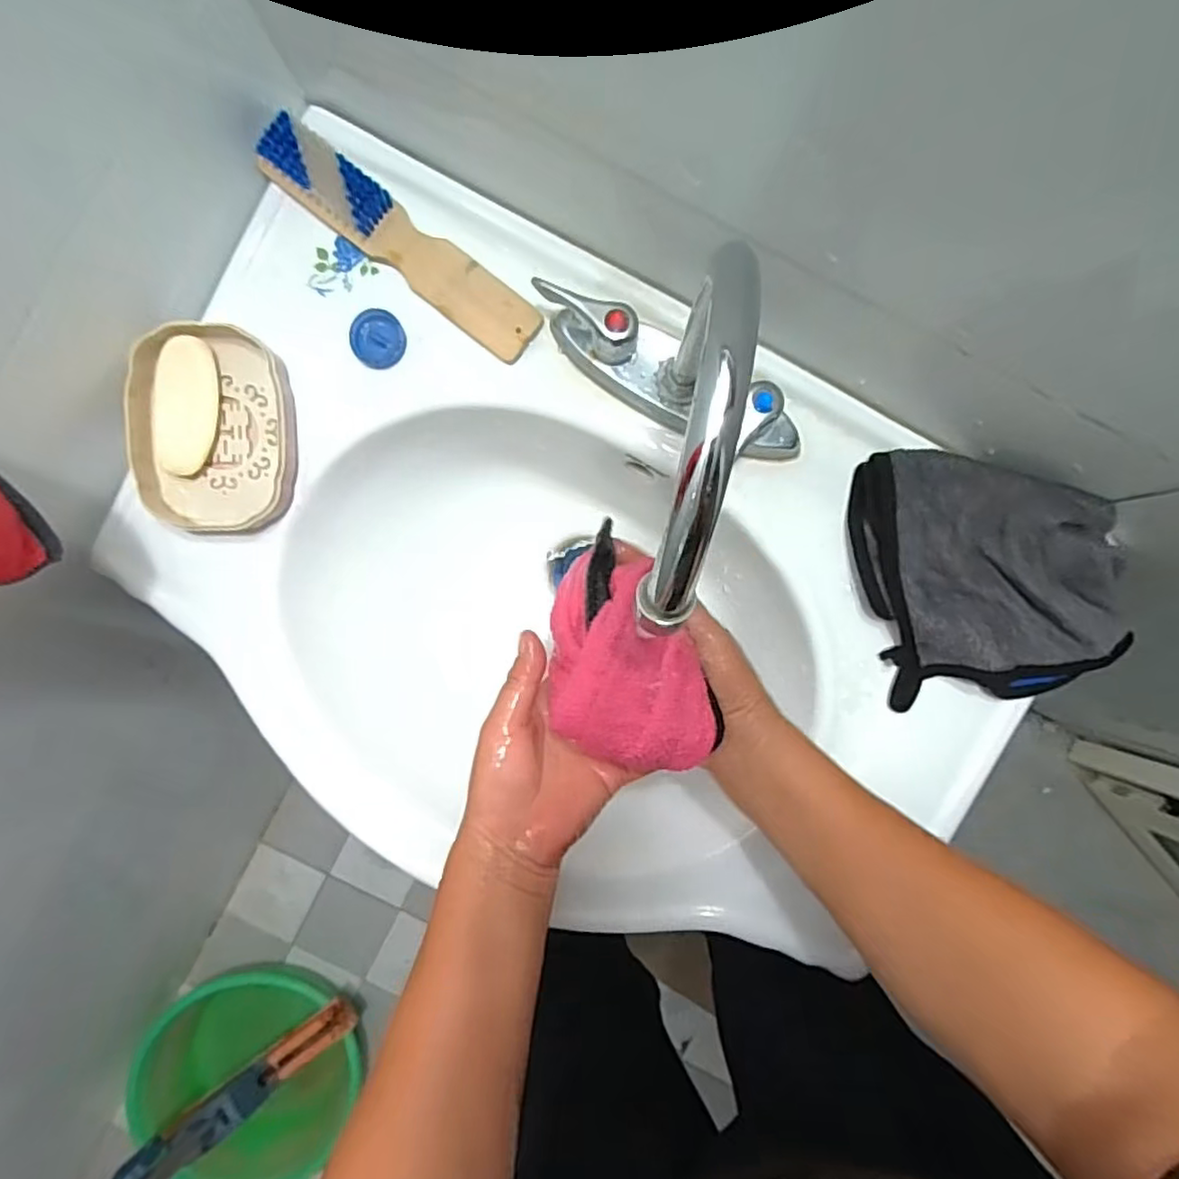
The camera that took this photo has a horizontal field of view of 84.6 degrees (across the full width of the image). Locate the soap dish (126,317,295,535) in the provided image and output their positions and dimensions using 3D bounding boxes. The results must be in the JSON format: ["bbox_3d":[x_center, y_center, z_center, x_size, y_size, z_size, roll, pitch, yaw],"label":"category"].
[{"bbox_3d":[-0.250,-0.105,0.433,0.091,0.037,0.128,-2,90,0],"label":"soap dish"}]

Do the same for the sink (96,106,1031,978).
[{"bbox_3d":[-0.017,-0.003,0.460,0.591,0.154,0.427,30,89,0],"label":"sink"}]

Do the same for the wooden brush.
[{"bbox_3d":[-0.123,-0.229,0.428,0.203,0.030,0.039,37,89,0],"label":"wooden brush"}]

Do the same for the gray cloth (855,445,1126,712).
[{"bbox_3d":[0.257,-0.013,0.418,0.144,0.051,0.168,-13,90,0],"label":"gray cloth"}]

